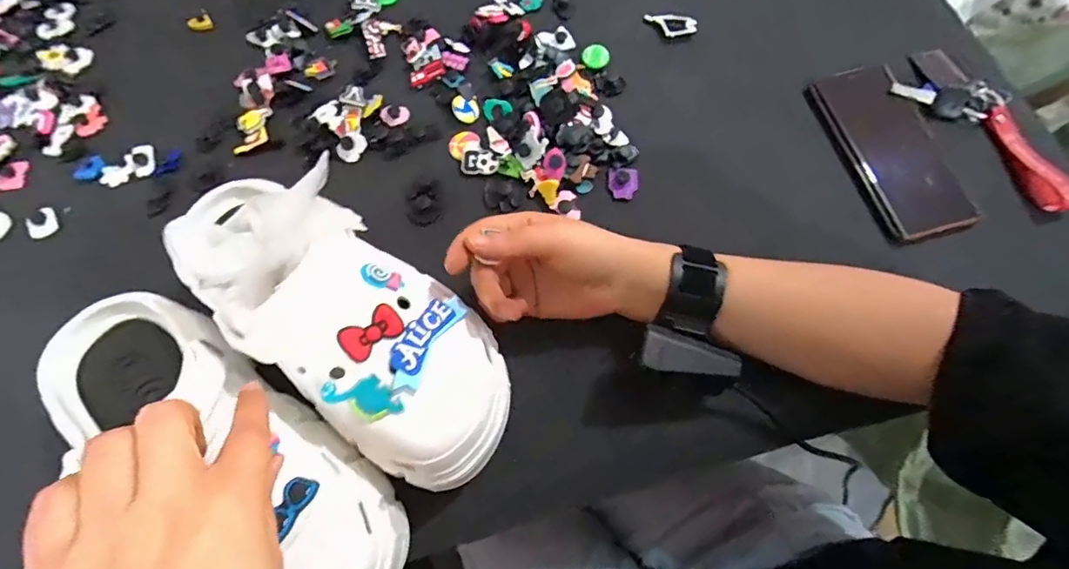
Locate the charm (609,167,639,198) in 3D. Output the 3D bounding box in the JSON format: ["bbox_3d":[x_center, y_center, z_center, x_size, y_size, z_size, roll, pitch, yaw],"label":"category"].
[{"bbox_3d":[0.073,-0.083,0.406,0.023,0.009,0.027,2,70,0],"label":"charm"}]

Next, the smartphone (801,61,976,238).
[{"bbox_3d":[0.296,-0.111,0.410,0.079,0.016,0.156,-13,73,-10],"label":"smartphone"}]

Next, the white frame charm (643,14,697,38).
[{"bbox_3d":[0.126,-0.242,0.461,0.049,0.004,0.022,14,81,15],"label":"white frame charm"}]

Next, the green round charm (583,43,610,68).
[{"bbox_3d":[0.056,-0.207,0.449,0.022,0.011,0.020,0,70,0],"label":"green round charm"}]

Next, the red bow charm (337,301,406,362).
[{"bbox_3d":[-0.090,0.027,0.273,0.034,0.004,0.020,-36,96,-26],"label":"red bow charm"}]

